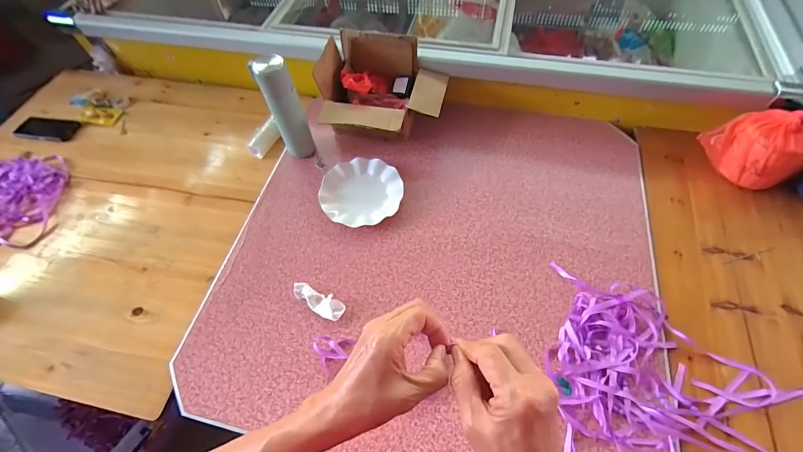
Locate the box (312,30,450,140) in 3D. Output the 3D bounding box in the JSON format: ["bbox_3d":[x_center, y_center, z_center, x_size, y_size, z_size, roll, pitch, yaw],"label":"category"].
[{"bbox_3d":[-0.045,-0.298,0.854,0.275,0.181,0.219,10,60,8],"label":"box"}]

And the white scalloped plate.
[{"bbox_3d":[-0.089,-0.073,0.819,0.174,0.033,0.178,-1,59,2],"label":"white scalloped plate"}]

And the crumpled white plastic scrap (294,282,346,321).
[{"bbox_3d":[-0.160,0.145,0.697,0.110,0.018,0.042,18,61,13],"label":"crumpled white plastic scrap"}]

